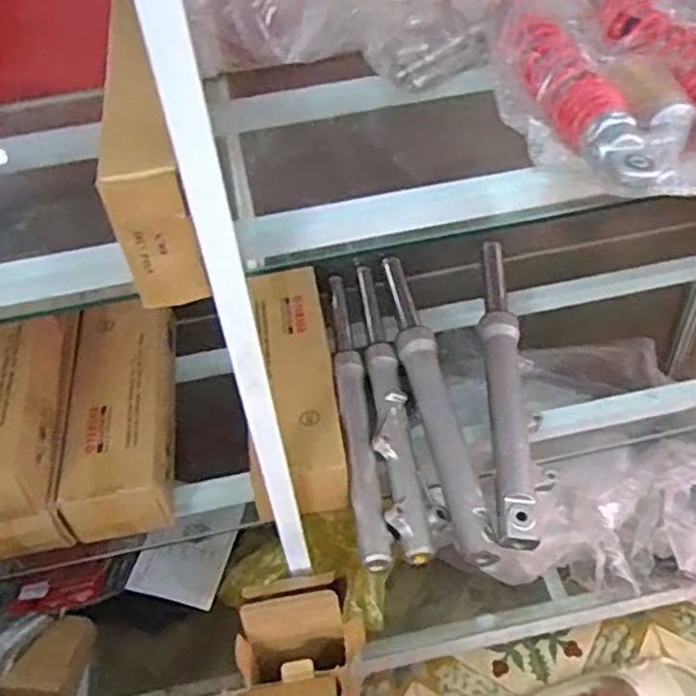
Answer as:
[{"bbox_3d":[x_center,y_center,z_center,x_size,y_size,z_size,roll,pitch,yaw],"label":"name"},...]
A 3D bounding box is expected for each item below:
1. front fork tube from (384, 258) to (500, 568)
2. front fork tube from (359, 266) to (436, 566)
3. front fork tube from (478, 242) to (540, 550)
[{"bbox_3d":[0.102,0.051,0.907,0.057,0.046,0.466,-8,46,-2],"label":"front fork tube"},{"bbox_3d":[0.048,0.056,0.898,0.045,0.040,0.437,-7,46,-1],"label":"front fork tube"},{"bbox_3d":[0.194,0.028,0.912,0.047,0.047,0.462,0,46,6],"label":"front fork tube"}]

